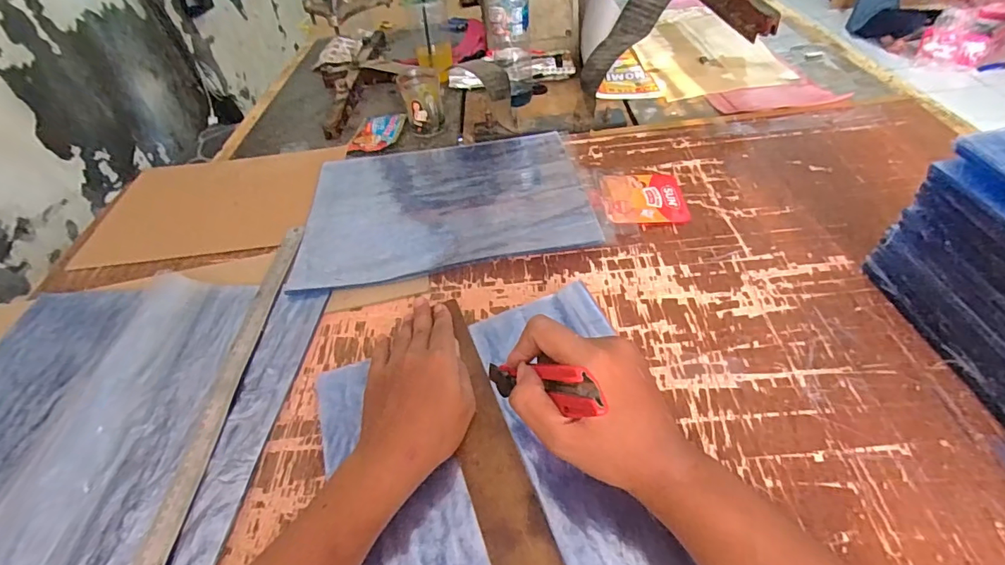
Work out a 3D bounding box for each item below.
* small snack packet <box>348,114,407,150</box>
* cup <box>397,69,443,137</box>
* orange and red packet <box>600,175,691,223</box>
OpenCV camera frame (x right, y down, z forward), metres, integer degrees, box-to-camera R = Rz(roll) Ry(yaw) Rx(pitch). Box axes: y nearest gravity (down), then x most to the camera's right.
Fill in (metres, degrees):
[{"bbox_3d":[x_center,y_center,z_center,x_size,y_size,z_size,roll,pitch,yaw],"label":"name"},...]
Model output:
[{"bbox_3d":[-0.211,-0.253,0.824,0.077,0.020,0.113,5,47,12],"label":"small snack packet"},{"bbox_3d":[-0.128,-0.293,0.787,0.065,0.081,0.082,-12,46,-5],"label":"cup"},{"bbox_3d":[0.176,-0.107,0.602,0.097,0.009,0.096,-1,46,6],"label":"orange and red packet"}]

